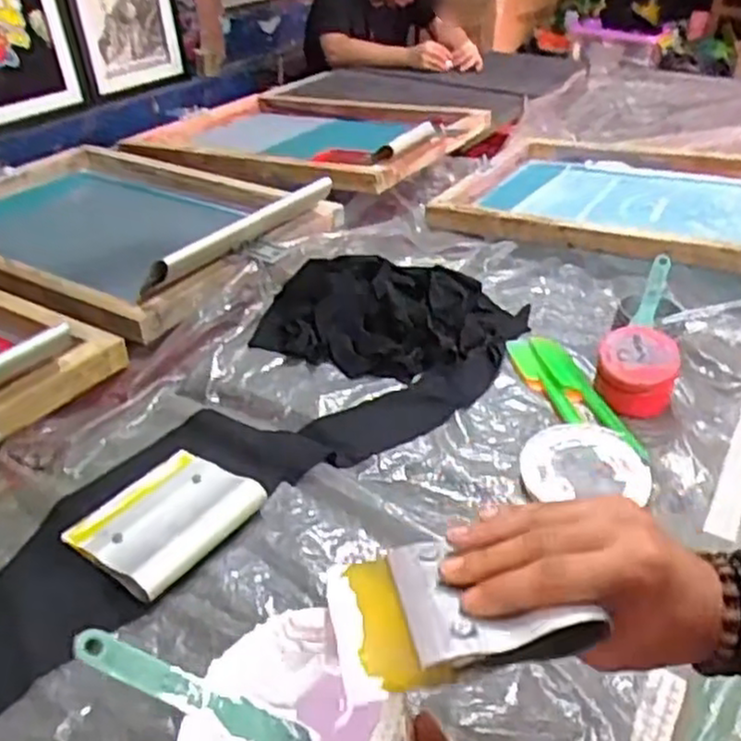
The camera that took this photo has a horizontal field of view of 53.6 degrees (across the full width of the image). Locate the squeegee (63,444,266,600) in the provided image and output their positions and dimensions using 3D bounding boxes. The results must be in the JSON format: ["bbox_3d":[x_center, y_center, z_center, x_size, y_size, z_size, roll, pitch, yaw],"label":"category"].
[{"bbox_3d":[-0.201,0.145,0.721,0.125,0.024,0.154,20,40,28],"label":"squeegee"}]

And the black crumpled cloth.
[{"bbox_3d":[0.026,-0.082,1.002,0.346,0.066,0.227,8,36,13],"label":"black crumpled cloth"}]

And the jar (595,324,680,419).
[{"bbox_3d":[0.318,-0.001,0.877,0.088,0.076,0.084,-1,34,0],"label":"jar"}]

